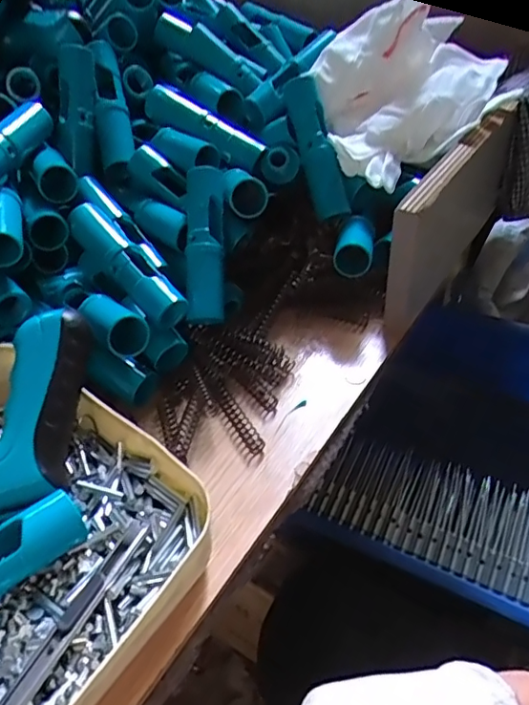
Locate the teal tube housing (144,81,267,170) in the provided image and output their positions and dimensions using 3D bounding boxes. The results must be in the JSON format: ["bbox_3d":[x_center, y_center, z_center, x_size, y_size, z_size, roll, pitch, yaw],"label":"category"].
[{"bbox_3d":[-0.053,-0.201,0.487,0.124,0.025,0.025,34,53,16],"label":"teal tube housing"}]

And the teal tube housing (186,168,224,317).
[{"bbox_3d":[-0.046,-0.084,0.427,0.029,0.023,0.118,-2,85,4],"label":"teal tube housing"}]

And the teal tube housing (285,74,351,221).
[{"bbox_3d":[0.044,-0.174,0.460,0.026,0.119,0.030,-17,0,-13],"label":"teal tube housing"}]

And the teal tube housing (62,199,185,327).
[{"bbox_3d":[-0.105,-0.069,0.412,0.030,0.023,0.120,-34,68,-28],"label":"teal tube housing"}]

